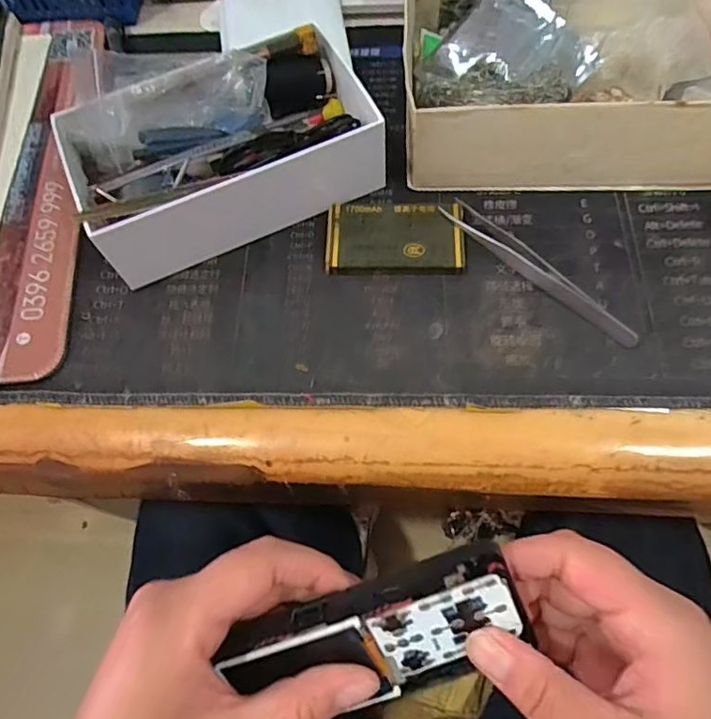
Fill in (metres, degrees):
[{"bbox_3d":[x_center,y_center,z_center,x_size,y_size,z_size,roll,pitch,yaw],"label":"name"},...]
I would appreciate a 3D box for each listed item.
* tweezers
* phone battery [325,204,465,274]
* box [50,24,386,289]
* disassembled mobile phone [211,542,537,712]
[{"bbox_3d":[0.101,-0.050,0.310,0.018,0.011,0.127,-43,72,-13],"label":"tweezers"},{"bbox_3d":[0.023,-0.071,0.324,0.078,0.008,0.044,0,68,3],"label":"phone battery"},{"bbox_3d":[-0.075,-0.125,0.321,0.176,0.062,0.101,-26,69,-7],"label":"box"},{"bbox_3d":[0.009,0.107,0.217,0.110,0.015,0.049,-24,108,6],"label":"disassembled mobile phone"}]

